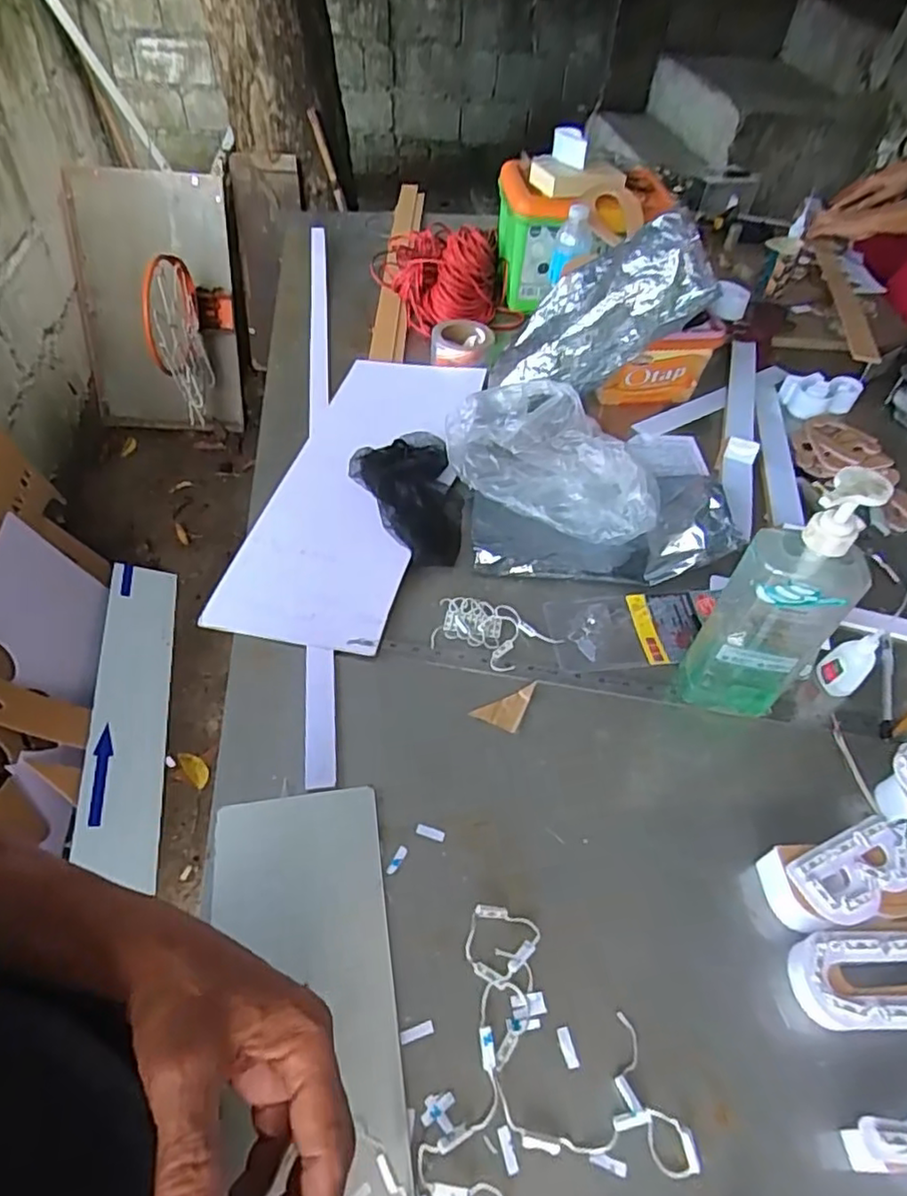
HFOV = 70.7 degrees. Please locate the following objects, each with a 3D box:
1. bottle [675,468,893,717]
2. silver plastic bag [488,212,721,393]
[{"bbox_3d":[0.294,0.014,0.576,0.098,0.286,0.050,15,50,6],"label":"bottle"},{"bbox_3d":[0.194,-0.377,0.895,0.324,0.138,0.125,-17,35,40],"label":"silver plastic bag"}]

